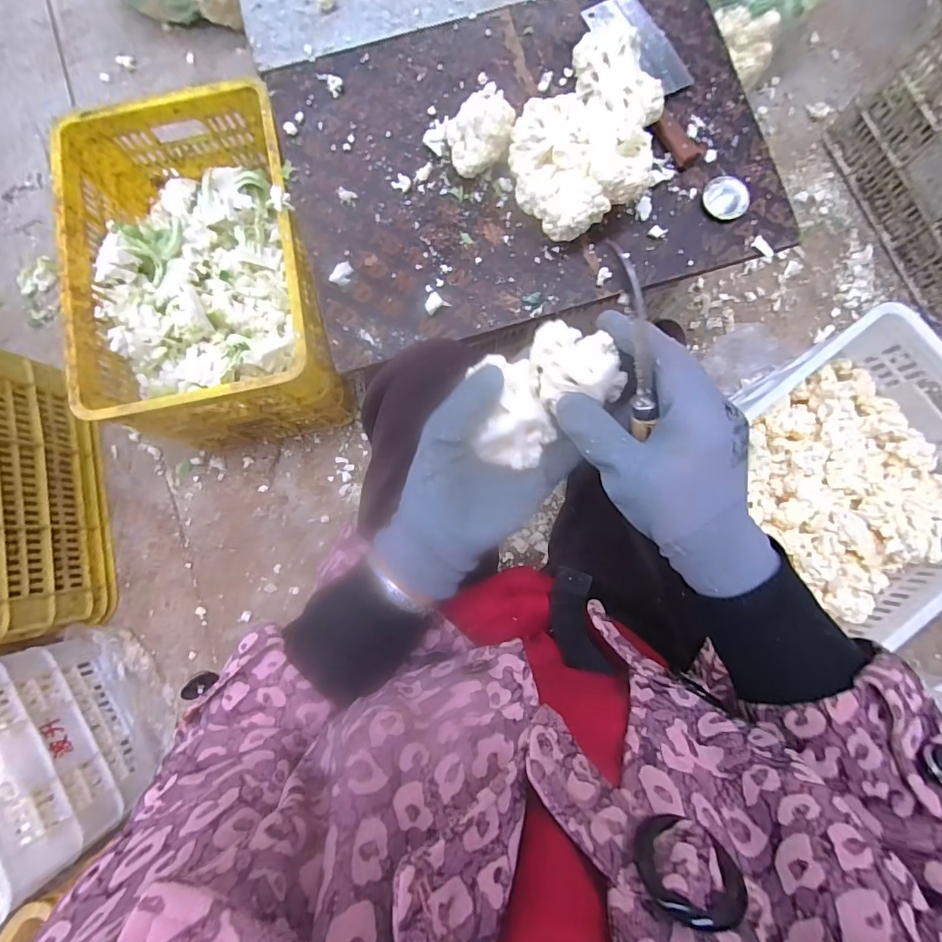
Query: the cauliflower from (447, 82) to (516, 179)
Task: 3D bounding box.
[{"bbox_3d":[0.012,-0.488,0.671,0.090,0.082,0.098,0,83,1],"label":"cauliflower"}]

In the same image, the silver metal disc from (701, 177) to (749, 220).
[{"bbox_3d":[0.377,-0.403,0.689,0.061,0.015,0.060,0,83,1],"label":"silver metal disc"}]

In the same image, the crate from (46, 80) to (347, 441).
[{"bbox_3d":[-0.449,-0.334,0.843,0.360,0.278,0.518,-12,82,0],"label":"crate"}]

